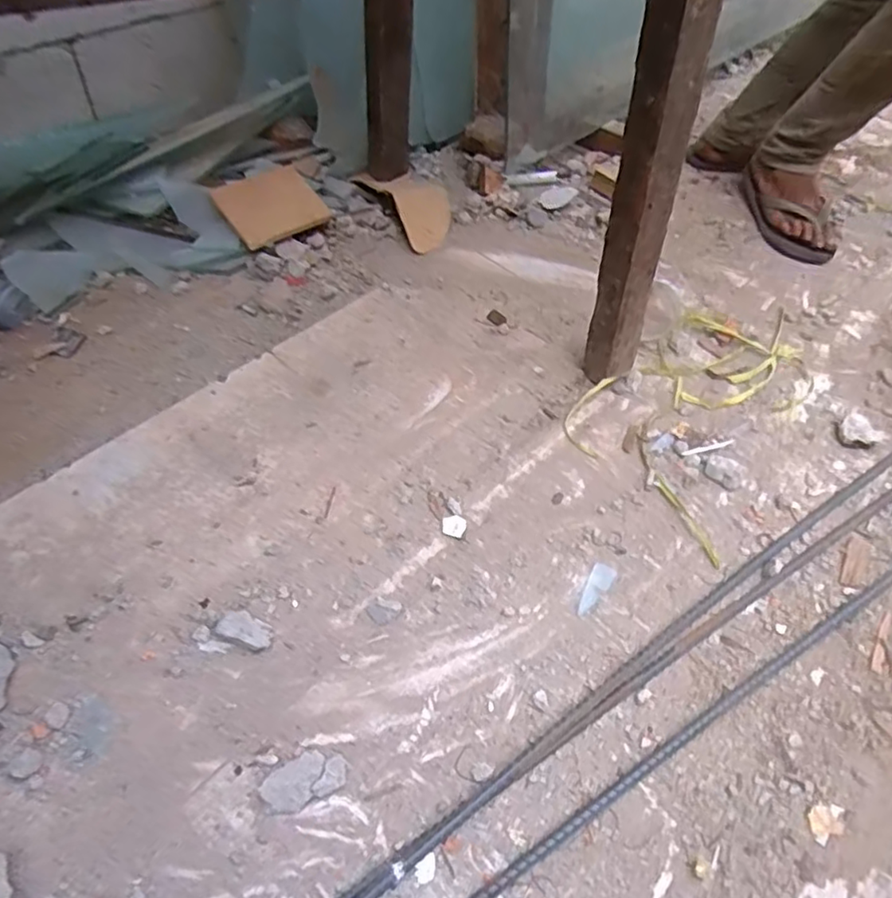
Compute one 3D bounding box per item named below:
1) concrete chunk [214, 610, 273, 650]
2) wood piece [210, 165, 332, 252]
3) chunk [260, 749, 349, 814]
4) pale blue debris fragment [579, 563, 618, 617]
[{"bbox_3d":[-0.198,0.179,0.626,0.055,0.028,0.028,23,54,11],"label":"concrete chunk"},{"bbox_3d":[-0.272,-0.382,0.997,0.149,0.022,0.108,-28,93,-13],"label":"wood piece"},{"bbox_3d":[-0.124,0.291,0.559,0.072,0.018,0.040,-26,59,-23],"label":"chunk"},{"bbox_3d":[0.166,0.156,0.702,0.025,0.004,0.070,28,55,15],"label":"pale blue debris fragment"}]

